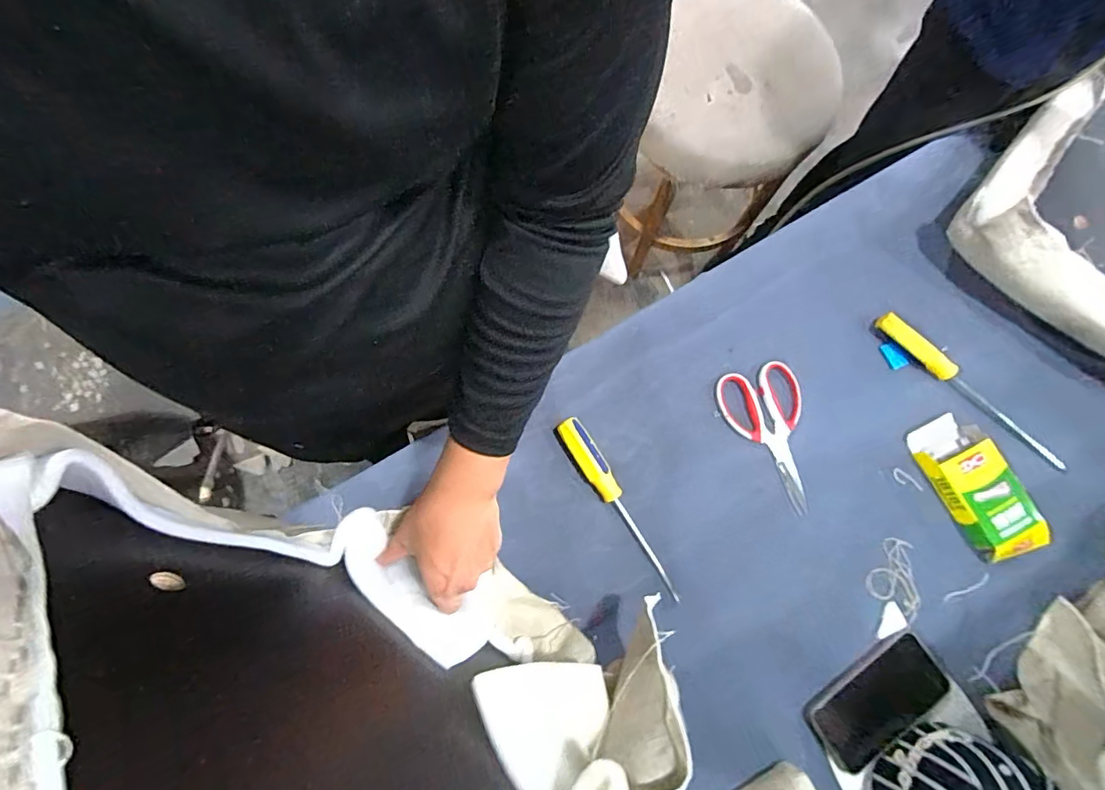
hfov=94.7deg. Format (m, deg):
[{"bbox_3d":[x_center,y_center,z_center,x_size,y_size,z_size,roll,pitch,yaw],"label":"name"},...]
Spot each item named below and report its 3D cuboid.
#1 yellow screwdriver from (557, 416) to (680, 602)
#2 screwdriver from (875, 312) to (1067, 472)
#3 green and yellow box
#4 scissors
[{"bbox_3d":[0.081,0.135,0.616,0.032,0.033,0.241,-31,79,-9],"label":"yellow screwdriver"},{"bbox_3d":[0.546,-0.003,0.662,0.027,0.023,0.289,-44,81,-11],"label":"screwdriver"},{"bbox_3d":[0.526,0.110,0.629,0.084,0.036,0.172,-23,78,-7],"label":"green and yellow box"},{"bbox_3d":[0.285,0.055,0.650,0.104,0.009,0.188,-15,77,-6],"label":"scissors"}]

